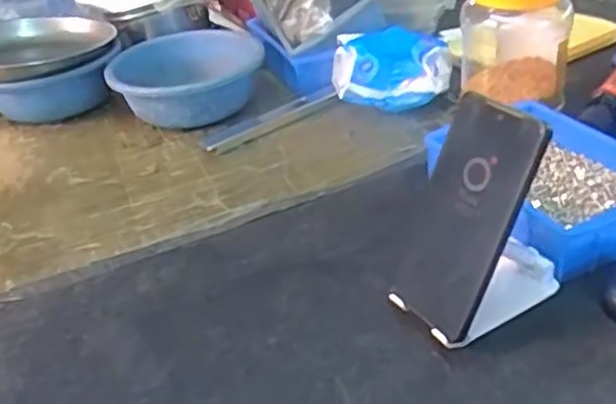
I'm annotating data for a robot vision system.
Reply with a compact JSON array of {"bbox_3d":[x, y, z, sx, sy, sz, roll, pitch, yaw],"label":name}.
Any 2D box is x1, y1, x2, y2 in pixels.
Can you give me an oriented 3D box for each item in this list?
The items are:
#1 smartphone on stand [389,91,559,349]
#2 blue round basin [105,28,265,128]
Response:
[{"bbox_3d":[0.121,0.013,0.498,0.115,0.158,0.081,-25,36,-26],"label":"smartphone on stand"},{"bbox_3d":[-0.159,-0.156,0.896,0.183,0.062,0.201,-5,32,3],"label":"blue round basin"}]

